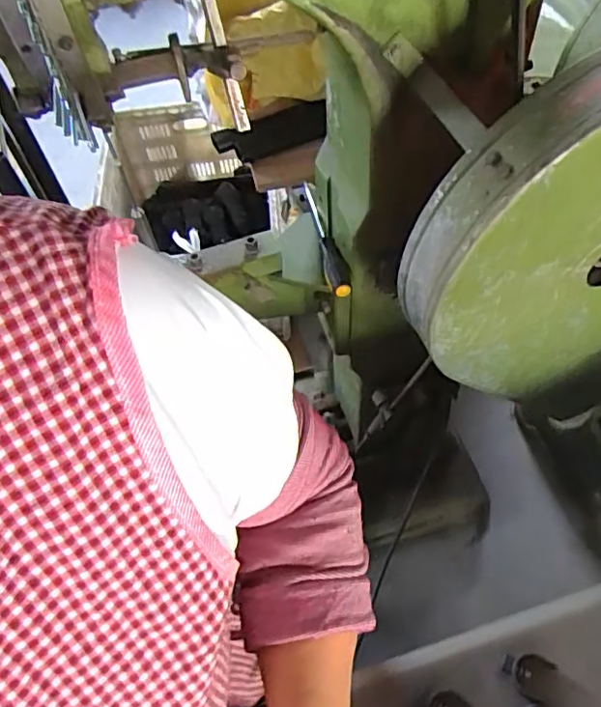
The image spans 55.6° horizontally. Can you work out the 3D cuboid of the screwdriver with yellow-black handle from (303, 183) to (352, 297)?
[{"bbox_3d":[0.037,-0.178,0.840,0.031,0.030,0.244,-11,57,-2],"label":"screwdriver with yellow-black handle"}]

